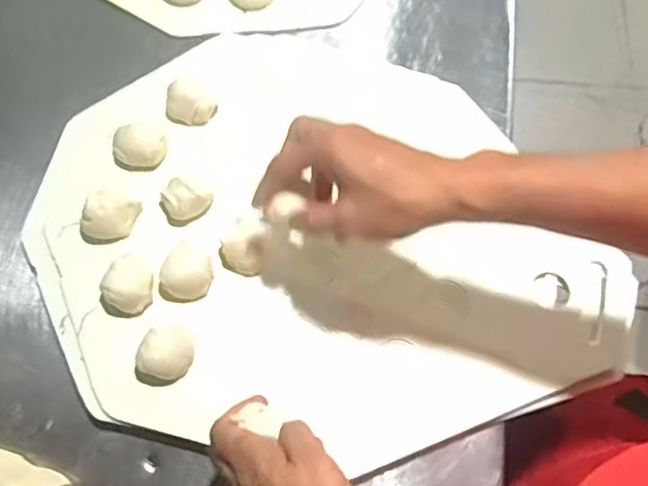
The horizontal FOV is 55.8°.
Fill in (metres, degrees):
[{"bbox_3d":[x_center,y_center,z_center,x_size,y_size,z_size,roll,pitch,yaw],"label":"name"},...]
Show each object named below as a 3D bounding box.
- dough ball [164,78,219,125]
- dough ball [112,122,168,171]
[{"bbox_3d":[-0.129,-0.135,0.597,0.052,0.023,0.045,6,70,0],"label":"dough ball"},{"bbox_3d":[-0.174,-0.089,0.580,0.051,0.024,0.045,6,70,0],"label":"dough ball"}]

